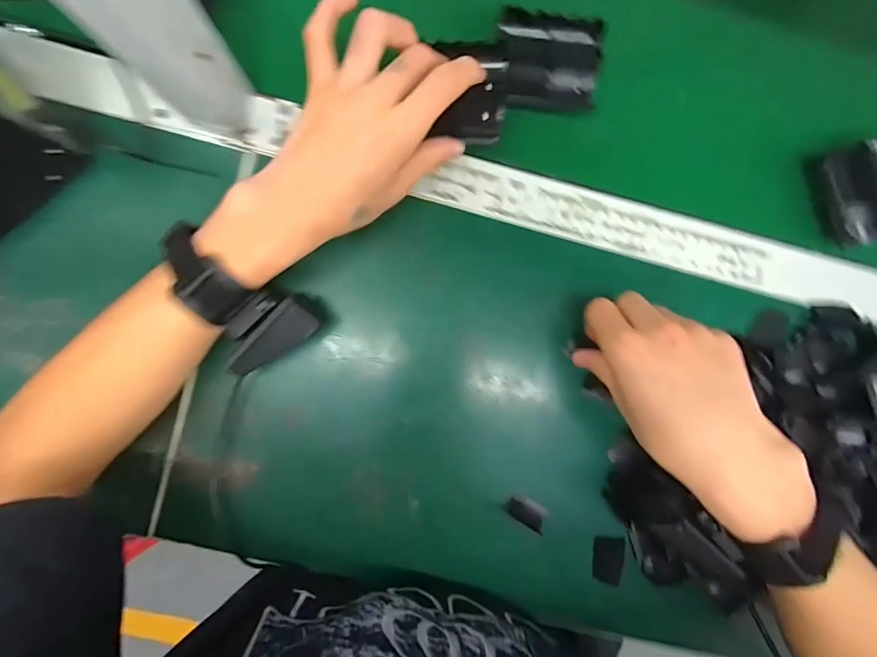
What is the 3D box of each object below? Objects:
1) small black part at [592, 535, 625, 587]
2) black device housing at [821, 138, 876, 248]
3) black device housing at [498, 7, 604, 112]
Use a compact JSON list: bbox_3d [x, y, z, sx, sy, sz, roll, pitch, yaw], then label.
[{"bbox_3d":[0.136,0.185,0.347,0.024,0.008,0.037,6,90,-3],"label":"small black part"},{"bbox_3d":[0.348,-0.110,0.352,0.059,0.029,0.077,-16,91,-3],"label":"black device housing"},{"bbox_3d":[0.085,-0.202,0.330,0.078,0.012,0.064,4,90,-3],"label":"black device housing"}]

